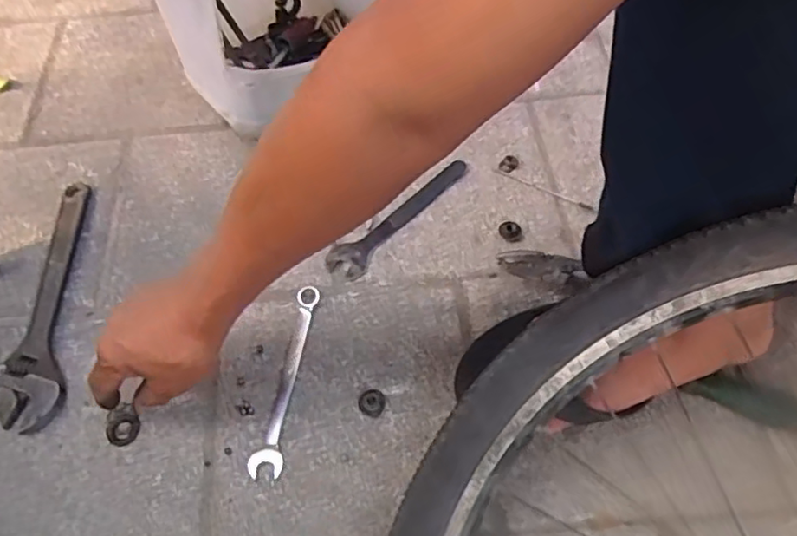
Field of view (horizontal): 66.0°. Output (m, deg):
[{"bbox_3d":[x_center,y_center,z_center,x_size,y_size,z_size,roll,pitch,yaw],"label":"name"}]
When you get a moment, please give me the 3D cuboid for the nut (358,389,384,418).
[{"bbox_3d":[-0.025,0.121,0.553,0.024,0.008,0.024,-2,60,3],"label":"nut"}]

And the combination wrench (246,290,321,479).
[{"bbox_3d":[-0.103,0.099,0.565,0.027,0.010,0.181,6,61,8],"label":"combination wrench"}]

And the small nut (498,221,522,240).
[{"bbox_3d":[0.116,-0.039,0.640,0.023,0.008,0.025,-2,60,3],"label":"small nut"}]

